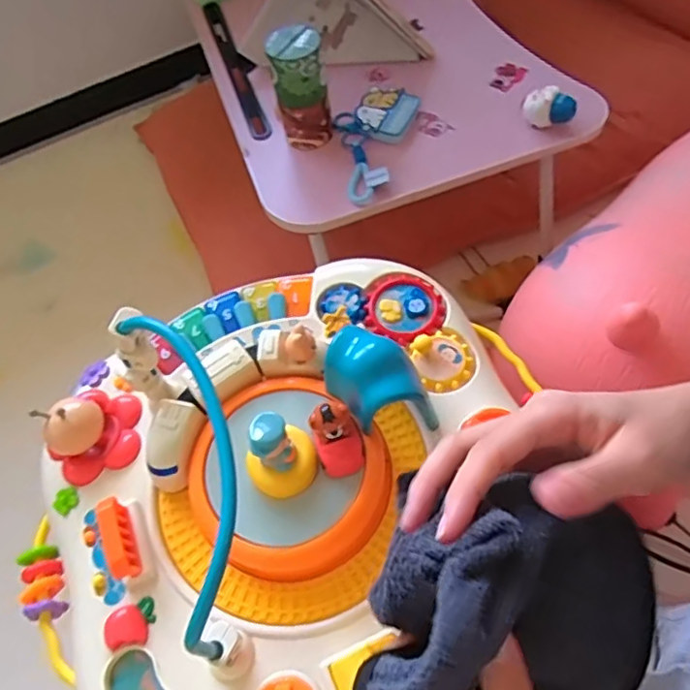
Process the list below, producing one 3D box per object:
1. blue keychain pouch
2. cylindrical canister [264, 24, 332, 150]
[{"bbox_3d":[0.032,-0.219,0.652,0.090,0.027,0.149,1,60,5],"label":"blue keychain pouch"},{"bbox_3d":[-0.047,-0.268,0.634,0.053,0.117,0.051,-3,60,5],"label":"cylindrical canister"}]

